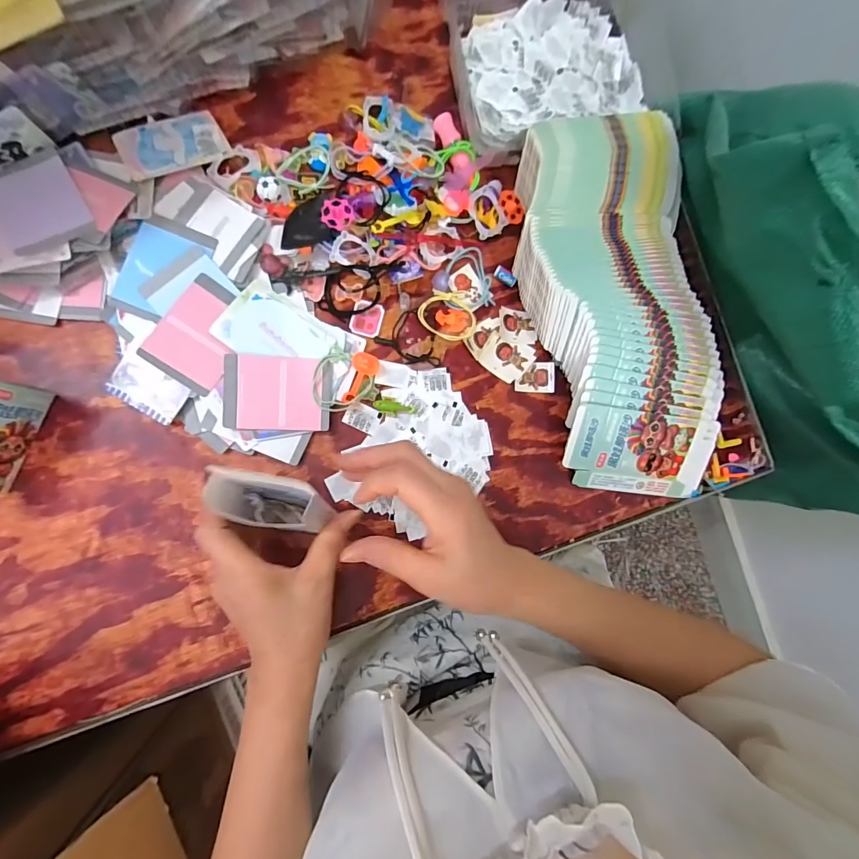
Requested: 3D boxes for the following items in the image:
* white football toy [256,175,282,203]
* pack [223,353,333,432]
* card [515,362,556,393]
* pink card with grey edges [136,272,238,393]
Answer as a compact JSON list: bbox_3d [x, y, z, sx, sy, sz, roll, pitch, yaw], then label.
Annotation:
[{"bbox_3d":[-0.142,-0.212,0.384,0.020,0.021,0.016,-14,88,-9],"label":"white football toy"},{"bbox_3d":[-0.131,-0.032,0.376,0.088,0.004,0.063,2,91,-12],"label":"pack"},{"bbox_3d":[0.104,-0.051,0.422,0.039,0.008,0.030,2,86,-8],"label":"card"},{"bbox_3d":[-0.193,-0.080,0.364,0.061,0.006,0.087,35,82,-4],"label":"pink card with grey edges"}]

